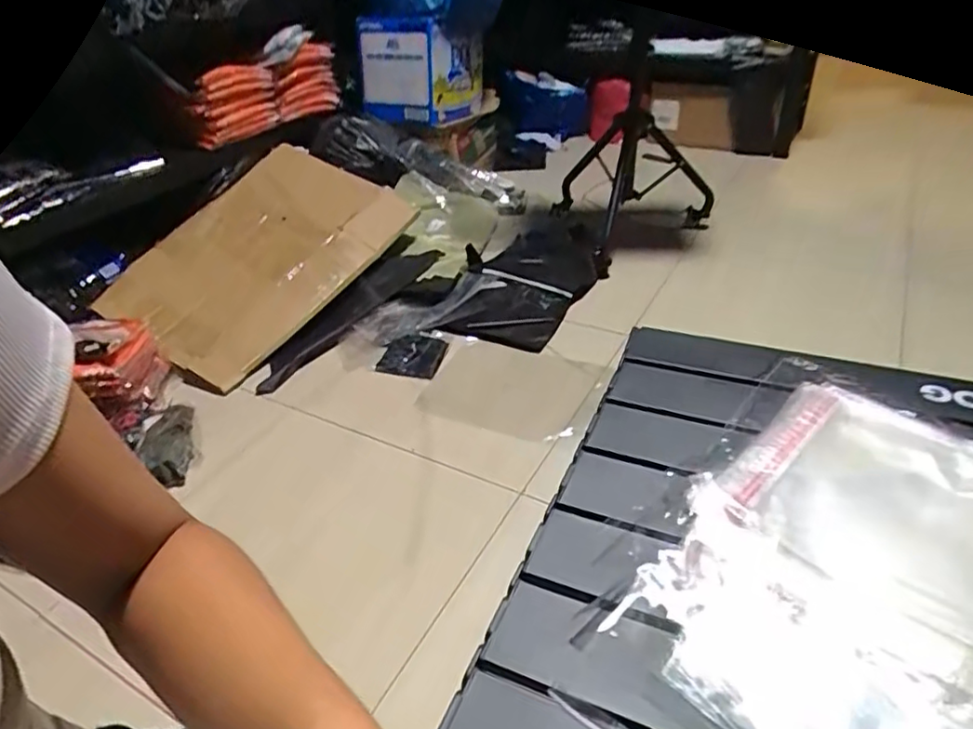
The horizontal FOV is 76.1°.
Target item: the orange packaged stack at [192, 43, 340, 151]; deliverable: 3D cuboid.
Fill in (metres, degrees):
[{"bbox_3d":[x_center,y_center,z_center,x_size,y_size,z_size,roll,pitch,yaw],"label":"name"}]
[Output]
[{"bbox_3d":[-0.614,-0.735,1.691,0.128,0.169,0.457,20,43,32],"label":"orange packaged stack"}]

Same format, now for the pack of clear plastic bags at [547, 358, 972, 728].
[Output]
[{"bbox_3d":[0.217,0.127,0.322,0.251,0.022,0.322,24,45,36],"label":"pack of clear plastic bags"}]

